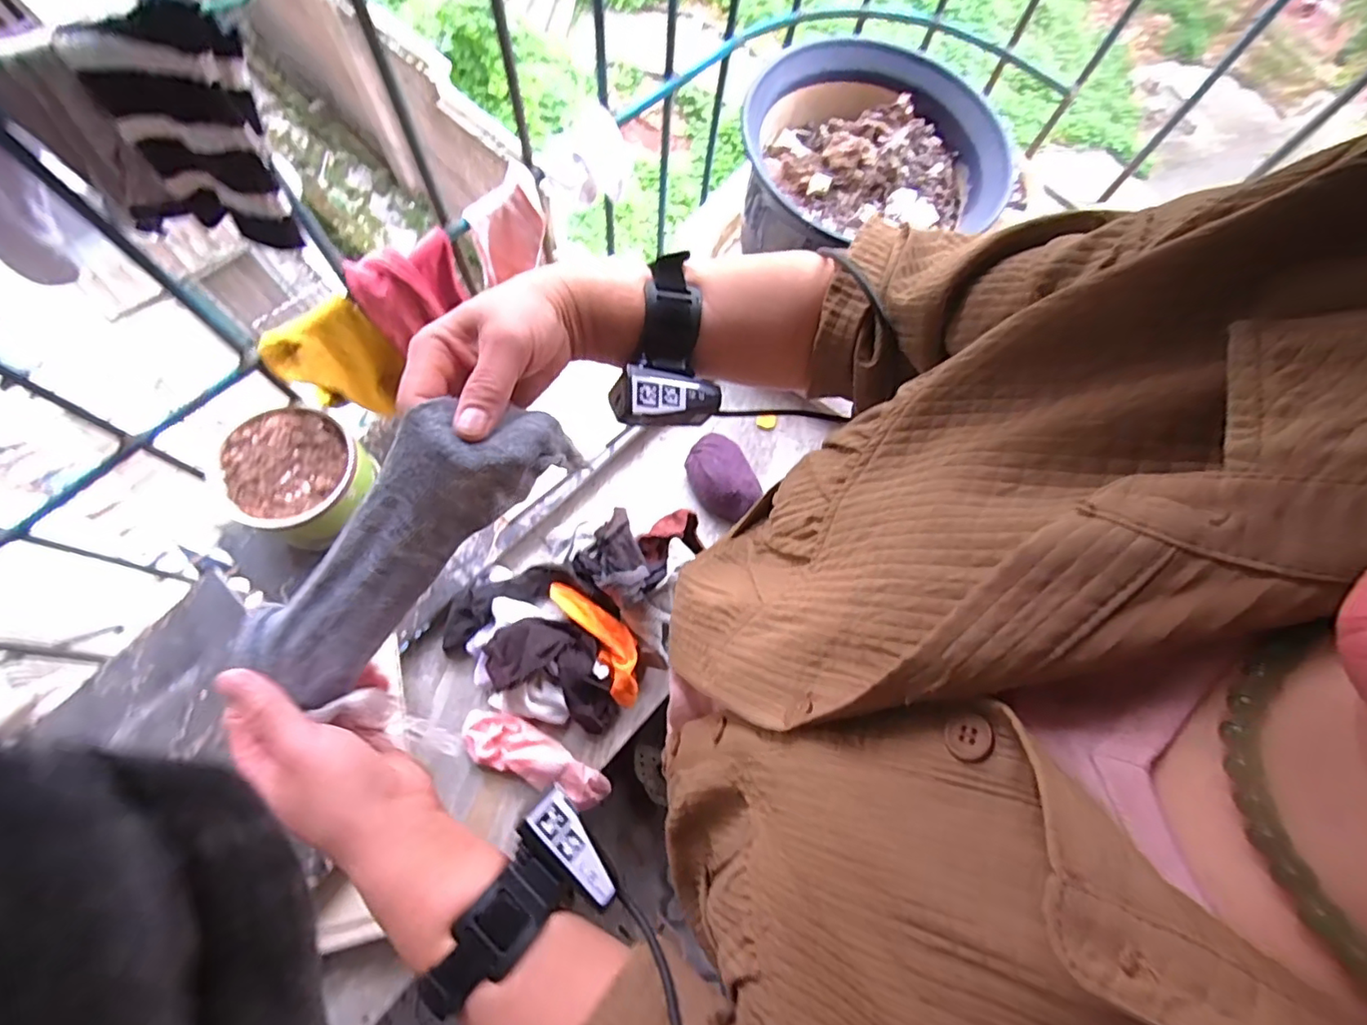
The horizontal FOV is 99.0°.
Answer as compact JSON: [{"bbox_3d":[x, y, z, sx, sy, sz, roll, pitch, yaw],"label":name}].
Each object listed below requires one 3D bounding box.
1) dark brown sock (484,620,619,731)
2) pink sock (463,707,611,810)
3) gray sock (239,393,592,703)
[{"bbox_3d":[-0.132,0.161,0.610,0.135,0.064,0.084,21,72,10],"label":"dark brown sock"},{"bbox_3d":[-0.152,0.257,0.608,0.164,0.027,0.051,30,73,-3],"label":"pink sock"},{"bbox_3d":[-0.153,0.020,0.318,0.205,0.068,0.057,-43,72,10],"label":"gray sock"}]

